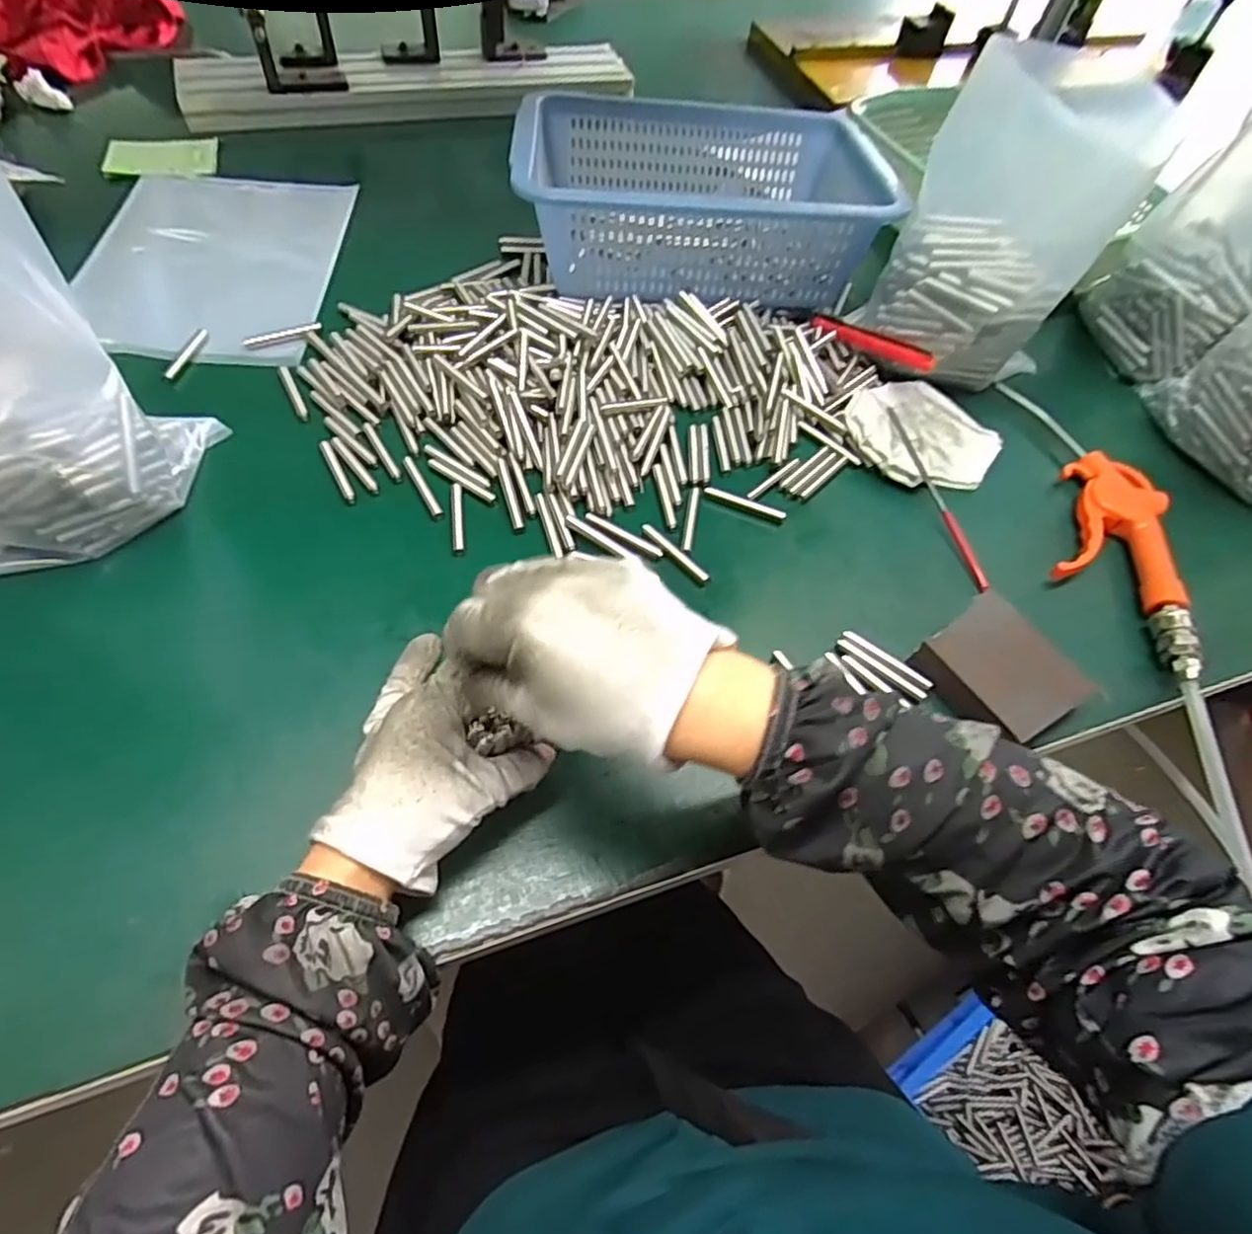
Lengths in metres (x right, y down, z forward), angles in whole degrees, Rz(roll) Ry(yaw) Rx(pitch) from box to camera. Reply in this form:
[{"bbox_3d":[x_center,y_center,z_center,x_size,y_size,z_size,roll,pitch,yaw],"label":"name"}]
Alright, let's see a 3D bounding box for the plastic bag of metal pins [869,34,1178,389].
[{"bbox_3d":[0.267,-0.274,0.499,0.129,0.205,0.085,24,56,8],"label":"plastic bag of metal pins"}]

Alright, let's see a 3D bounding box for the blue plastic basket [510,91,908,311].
[{"bbox_3d":[0.064,-0.370,0.609,0.312,0.090,0.237,3,56,-6],"label":"blue plastic basket"}]

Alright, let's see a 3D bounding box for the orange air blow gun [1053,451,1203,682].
[{"bbox_3d":[0.335,-0.044,0.466,0.081,0.030,0.181,24,56,8],"label":"orange air blow gun"}]

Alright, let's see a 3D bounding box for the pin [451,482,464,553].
[{"bbox_3d":[-0.111,-0.066,0.450,0.007,0.004,0.056,-2,58,-12],"label":"pin"}]

